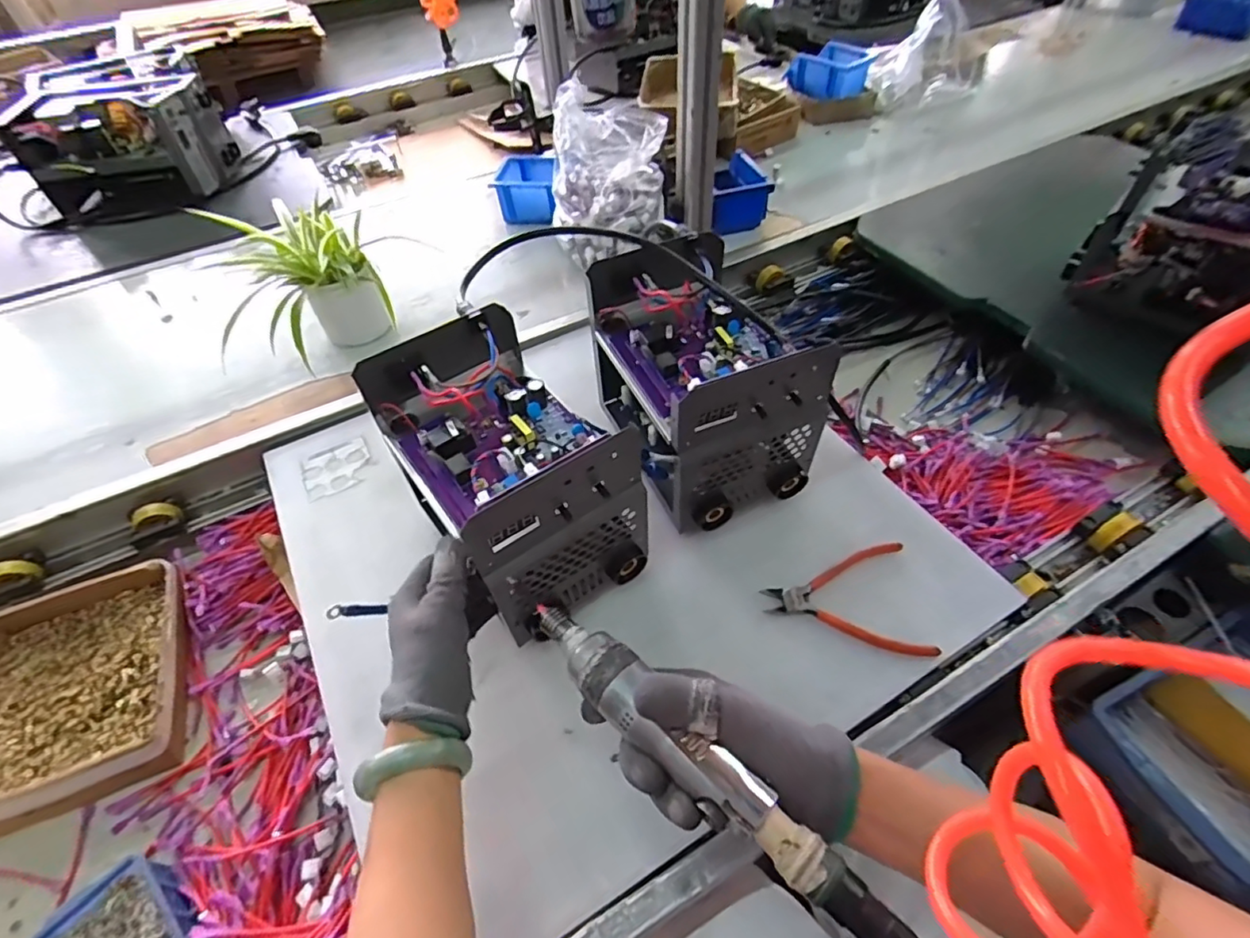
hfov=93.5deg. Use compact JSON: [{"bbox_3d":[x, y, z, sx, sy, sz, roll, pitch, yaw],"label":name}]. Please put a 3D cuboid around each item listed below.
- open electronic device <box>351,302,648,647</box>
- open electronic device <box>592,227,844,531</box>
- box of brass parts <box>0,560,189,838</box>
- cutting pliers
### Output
[{"bbox_3d":[-0.102,-0.002,0.523,0.153,0.161,0.221,-28,55,-18],"label":"open electronic device"},{"bbox_3d":[0.076,-0.085,0.600,0.154,0.188,0.229,-19,52,-12],"label":"open electronic device"},{"bbox_3d":[-0.549,0.217,0.588,0.206,0.046,0.224,-18,52,-11],"label":"box of brass parts"},{"bbox_3d":[0.200,0.121,0.545,0.139,0.015,0.110,-1,51,2],"label":"cutting pliers"}]

